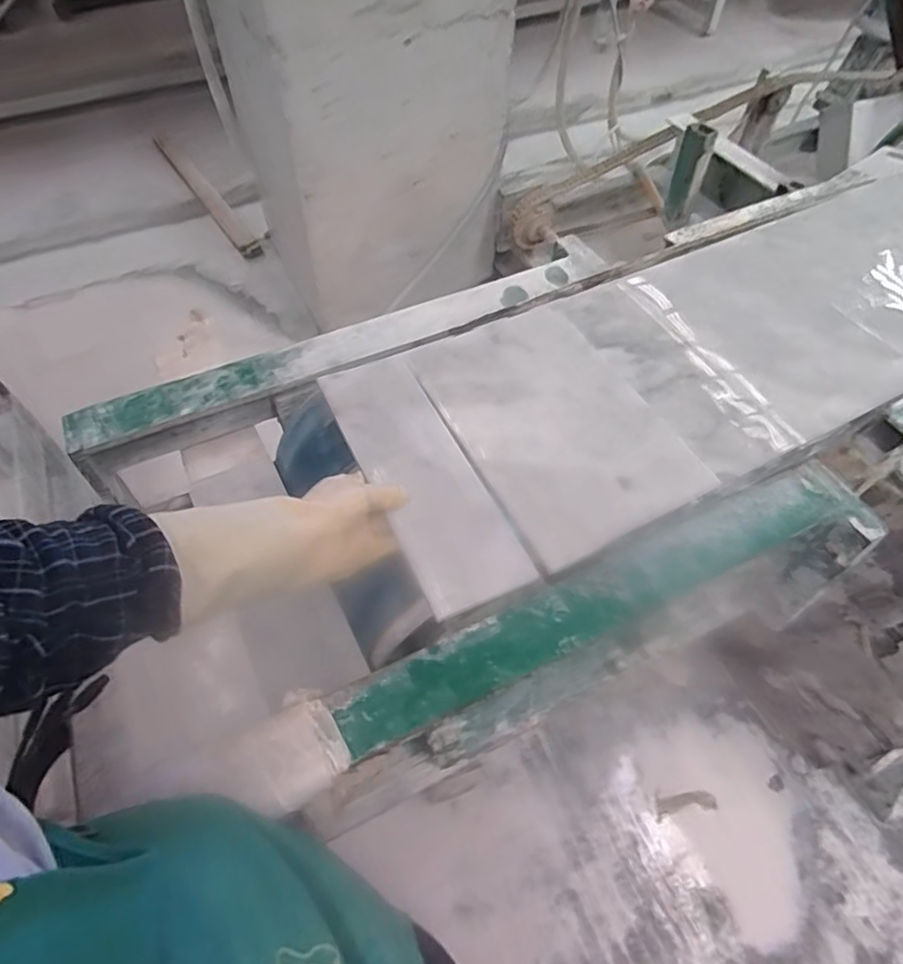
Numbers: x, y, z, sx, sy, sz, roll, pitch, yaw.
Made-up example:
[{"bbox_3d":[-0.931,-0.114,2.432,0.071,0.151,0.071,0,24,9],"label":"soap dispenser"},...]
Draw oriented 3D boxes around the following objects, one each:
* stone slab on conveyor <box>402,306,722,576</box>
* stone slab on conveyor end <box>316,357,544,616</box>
[{"bbox_3d":[0.105,-0.066,0.652,0.202,0.021,0.307,-24,59,-15],"label":"stone slab on conveyor"},{"bbox_3d":[-0.033,-0.012,0.596,0.097,0.018,0.304,-23,61,-15],"label":"stone slab on conveyor end"}]

